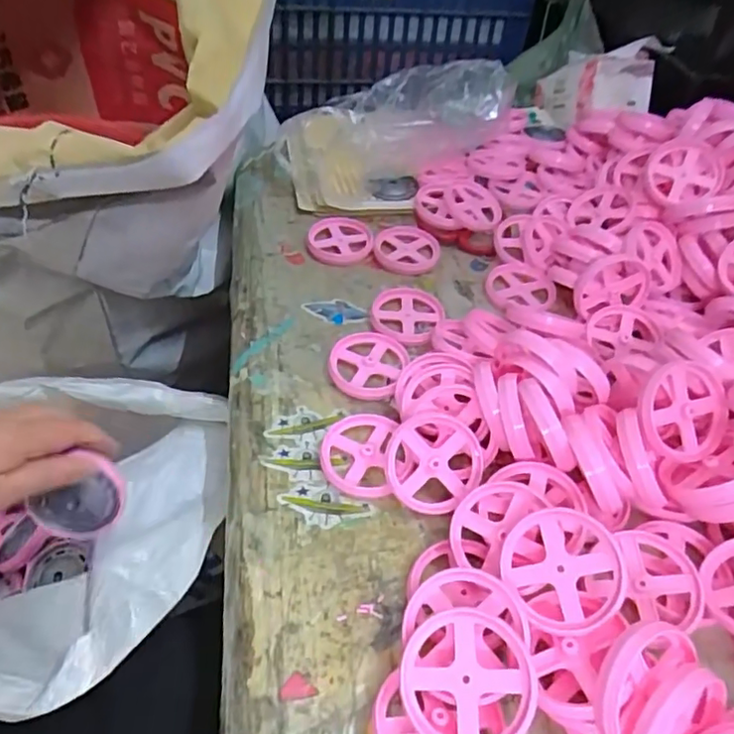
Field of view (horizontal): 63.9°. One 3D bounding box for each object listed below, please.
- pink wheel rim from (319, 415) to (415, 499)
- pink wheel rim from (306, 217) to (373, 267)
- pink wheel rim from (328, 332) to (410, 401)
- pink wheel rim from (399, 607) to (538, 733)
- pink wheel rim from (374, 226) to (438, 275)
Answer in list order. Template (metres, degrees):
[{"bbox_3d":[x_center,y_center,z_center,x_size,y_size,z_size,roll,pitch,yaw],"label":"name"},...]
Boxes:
[{"bbox_3d":[-0.002,0.061,0.408,0.058,0.011,0.065,-10,48,-13],"label":"pink wheel rim"},{"bbox_3d":[-0.027,-0.126,0.583,0.062,0.008,0.065,2,46,-2],"label":"pink wheel rim"},{"bbox_3d":[0.000,-0.003,0.467,0.057,0.010,0.065,15,47,10],"label":"pink wheel rim"},{"bbox_3d":[0.049,0.153,0.286,0.064,0.010,0.063,-7,58,11],"label":"pink wheel rim"},{"bbox_3d":[0.039,-0.116,0.583,0.064,0.011,0.070,2,46,-2],"label":"pink wheel rim"}]

